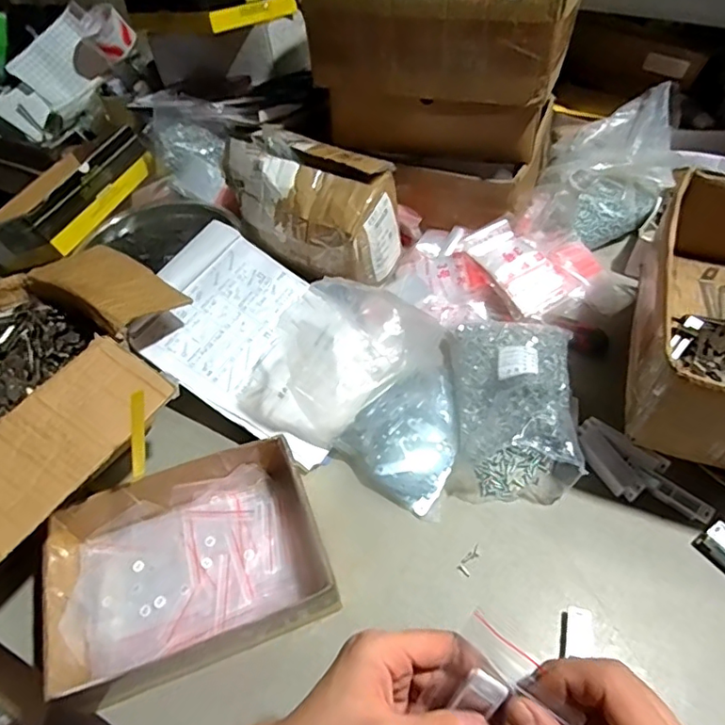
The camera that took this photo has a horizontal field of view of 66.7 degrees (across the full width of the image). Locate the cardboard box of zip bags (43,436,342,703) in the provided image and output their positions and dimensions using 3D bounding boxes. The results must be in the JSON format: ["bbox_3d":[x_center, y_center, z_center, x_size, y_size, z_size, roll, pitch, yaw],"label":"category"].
[{"bbox_3d":[-0.169,0.196,0.544,0.242,0.067,0.177,-18,53,-10],"label":"cardboard box of zip bags"}]

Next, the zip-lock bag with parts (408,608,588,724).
[{"bbox_3d":[0.067,0.211,0.317,0.071,0.112,0.019,35,19,31],"label":"zip-lock bag with parts"}]

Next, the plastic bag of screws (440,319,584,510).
[{"bbox_3d":[0.180,0.038,0.643,0.147,0.087,0.208,1,52,5],"label":"plastic bag of screws"}]

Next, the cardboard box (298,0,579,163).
[{"bbox_3d":[0.113,-0.445,0.772,0.314,0.233,0.257,13,54,14],"label":"cardboard box"}]

